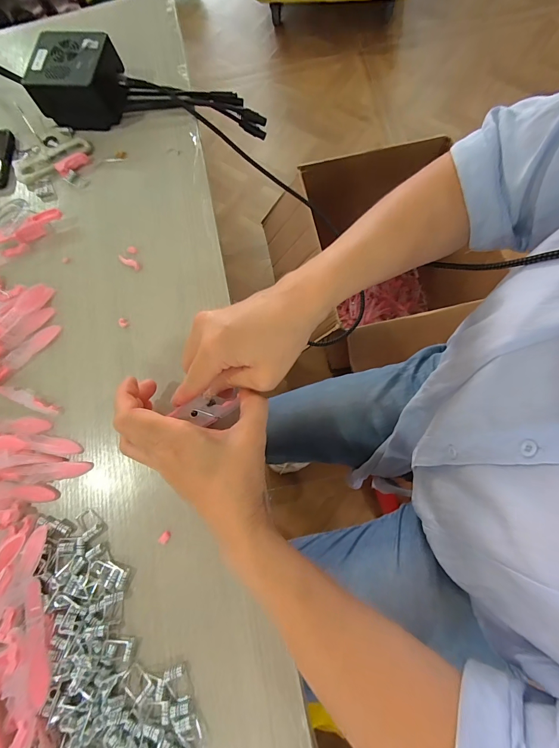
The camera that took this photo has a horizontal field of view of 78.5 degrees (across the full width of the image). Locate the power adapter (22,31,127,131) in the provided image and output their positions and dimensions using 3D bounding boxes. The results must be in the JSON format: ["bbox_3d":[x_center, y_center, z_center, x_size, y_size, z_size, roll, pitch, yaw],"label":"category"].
[{"bbox_3d":[-0.213,-0.313,0.368,0.085,0.049,0.068,3,76,5],"label":"power adapter"}]

